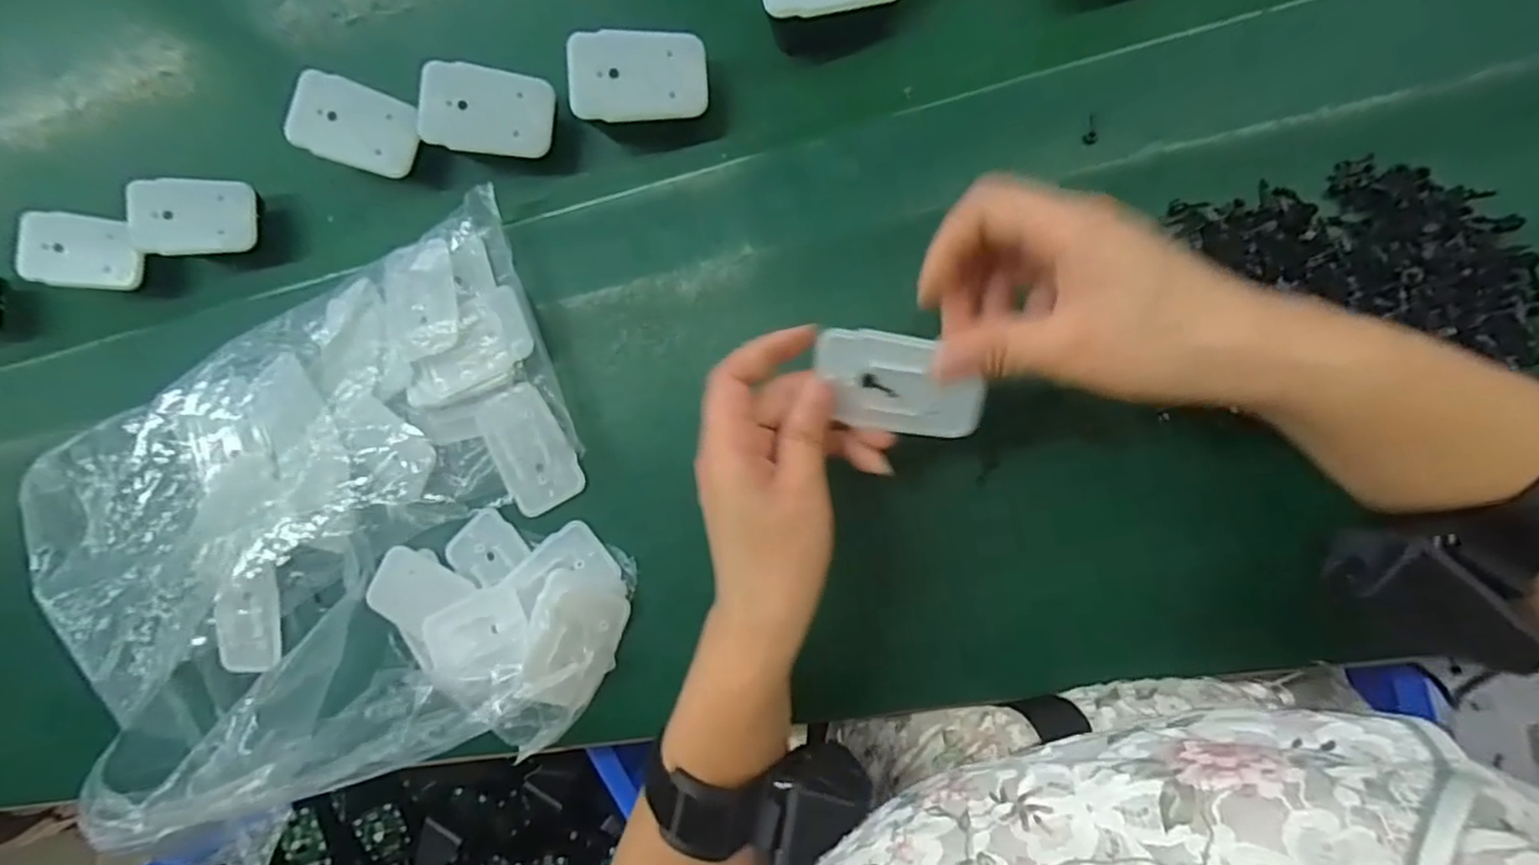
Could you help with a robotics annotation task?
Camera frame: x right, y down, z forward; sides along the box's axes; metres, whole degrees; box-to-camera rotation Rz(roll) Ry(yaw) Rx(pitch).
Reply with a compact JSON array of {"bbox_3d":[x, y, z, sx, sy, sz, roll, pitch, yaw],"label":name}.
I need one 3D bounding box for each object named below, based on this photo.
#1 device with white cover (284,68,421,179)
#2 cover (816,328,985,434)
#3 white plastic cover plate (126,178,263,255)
[{"bbox_3d":[-0.230,-0.170,0.369,0.063,0.008,0.045,15,84,-15],"label":"device with white cover"},{"bbox_3d":[0.055,-0.020,0.281,0.068,0.004,0.044,7,121,10],"label":"cover"},{"bbox_3d":[-0.338,-0.127,0.392,0.061,0.011,0.043,-6,91,-21],"label":"white plastic cover plate"}]

